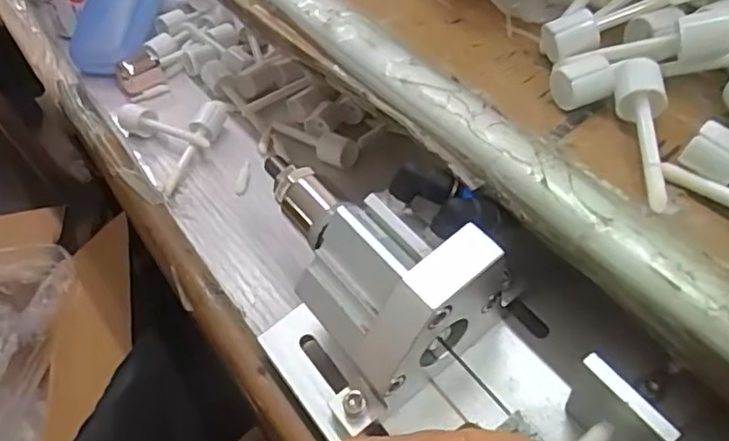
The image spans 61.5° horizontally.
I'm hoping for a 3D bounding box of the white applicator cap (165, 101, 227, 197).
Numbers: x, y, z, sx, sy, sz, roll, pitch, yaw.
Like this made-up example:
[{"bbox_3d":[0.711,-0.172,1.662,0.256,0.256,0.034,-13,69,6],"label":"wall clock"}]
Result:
[{"bbox_3d":[-0.115,-0.056,0.425,0.017,0.020,0.086,12,52,14],"label":"white applicator cap"}]

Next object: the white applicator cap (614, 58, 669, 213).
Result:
[{"bbox_3d":[0.120,-0.039,0.260,0.019,0.017,0.075,4,50,8],"label":"white applicator cap"}]

